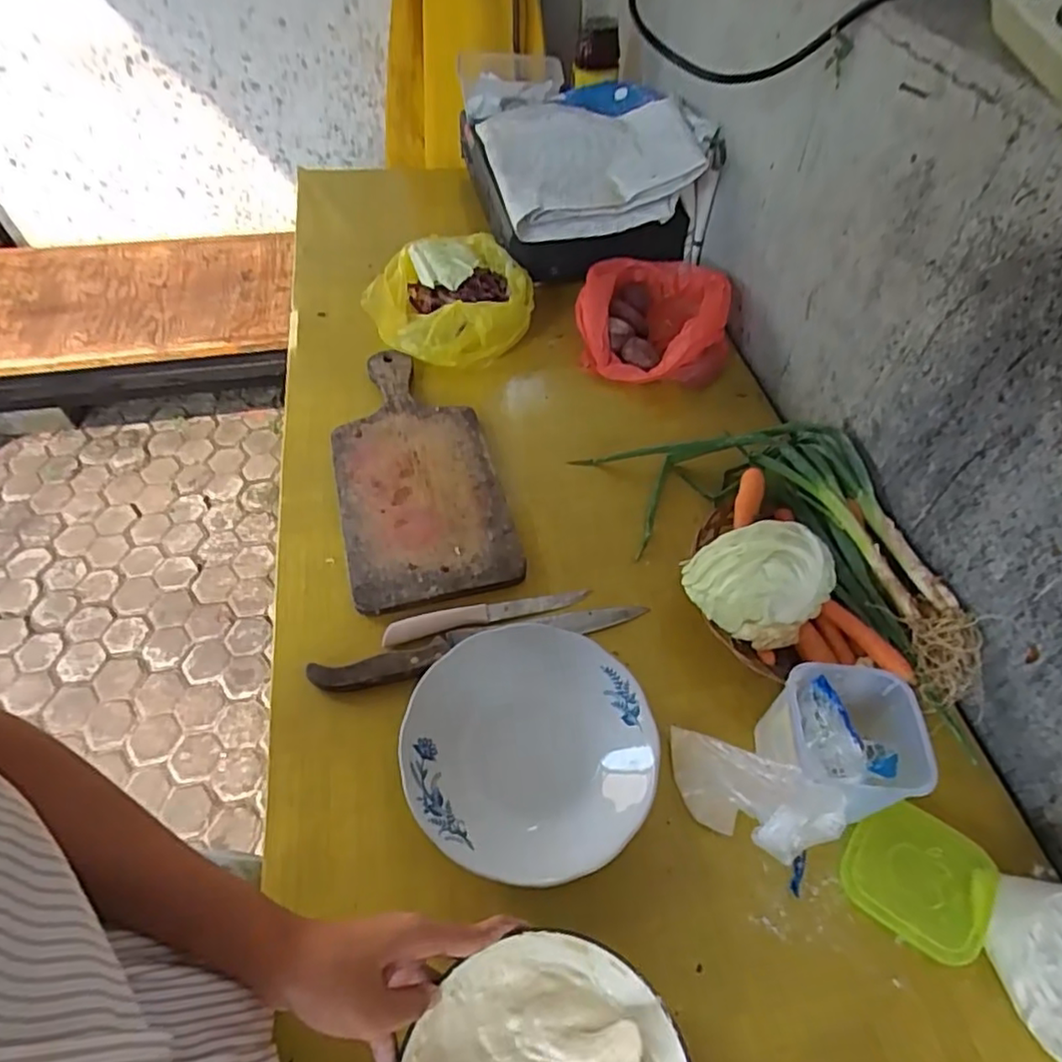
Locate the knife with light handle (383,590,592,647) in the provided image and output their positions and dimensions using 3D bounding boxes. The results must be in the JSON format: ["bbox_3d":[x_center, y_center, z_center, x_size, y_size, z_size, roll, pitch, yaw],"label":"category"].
[{"bbox_3d":[-0.042,0.077,0.607,0.190,0.012,0.025,-13,54,-11],"label":"knife with light handle"}]

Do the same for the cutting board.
[{"bbox_3d":[-0.130,-0.071,0.716,0.165,0.025,0.353,-12,54,-11],"label":"cutting board"}]

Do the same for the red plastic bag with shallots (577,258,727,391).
[{"bbox_3d":[0.162,-0.290,0.862,0.189,0.087,0.203,7,53,4],"label":"red plastic bag with shallots"}]

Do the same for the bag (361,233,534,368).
[{"bbox_3d":[-0.111,-0.312,0.870,0.219,0.074,0.207,-6,53,-6],"label":"bag"}]

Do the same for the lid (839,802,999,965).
[{"bbox_3d":[0.292,0.258,0.484,0.094,0.015,0.092,31,58,21],"label":"lid"}]

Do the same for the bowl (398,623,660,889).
[{"bbox_3d":[-0.001,0.172,0.517,0.191,0.049,0.196,1,53,-1],"label":"bowl"}]

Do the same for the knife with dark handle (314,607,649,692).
[{"bbox_3d":[-0.043,0.098,0.581,0.306,0.031,0.038,-12,54,-10],"label":"knife with dark handle"}]

